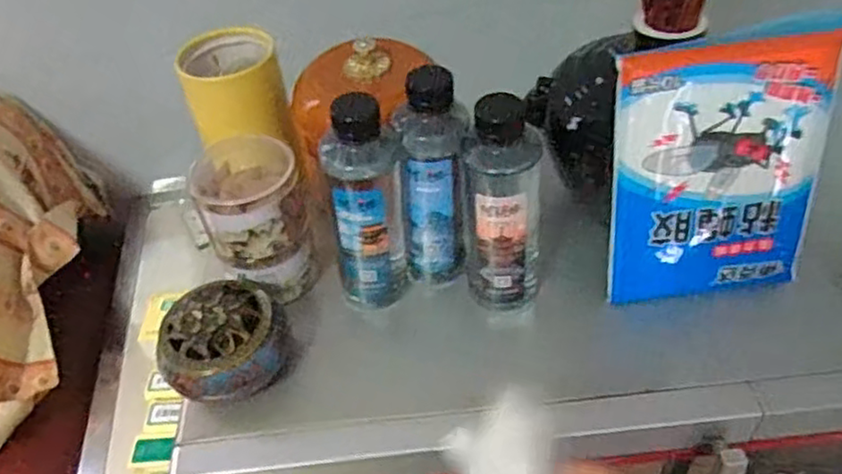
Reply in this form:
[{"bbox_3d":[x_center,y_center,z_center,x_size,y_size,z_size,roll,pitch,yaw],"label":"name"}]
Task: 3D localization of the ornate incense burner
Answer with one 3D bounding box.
[{"bbox_3d":[-0.138,0.072,0.479,0.070,0.048,0.076,-2,45,2],"label":"ornate incense burner"}]

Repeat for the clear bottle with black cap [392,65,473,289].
[{"bbox_3d":[0.012,-0.034,0.504,0.050,0.180,0.050,4,46,8],"label":"clear bottle with black cap"}]

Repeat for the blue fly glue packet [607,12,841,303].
[{"bbox_3d":[0.207,-0.042,0.476,0.146,0.202,0.012,-8,32,0],"label":"blue fly glue packet"}]

